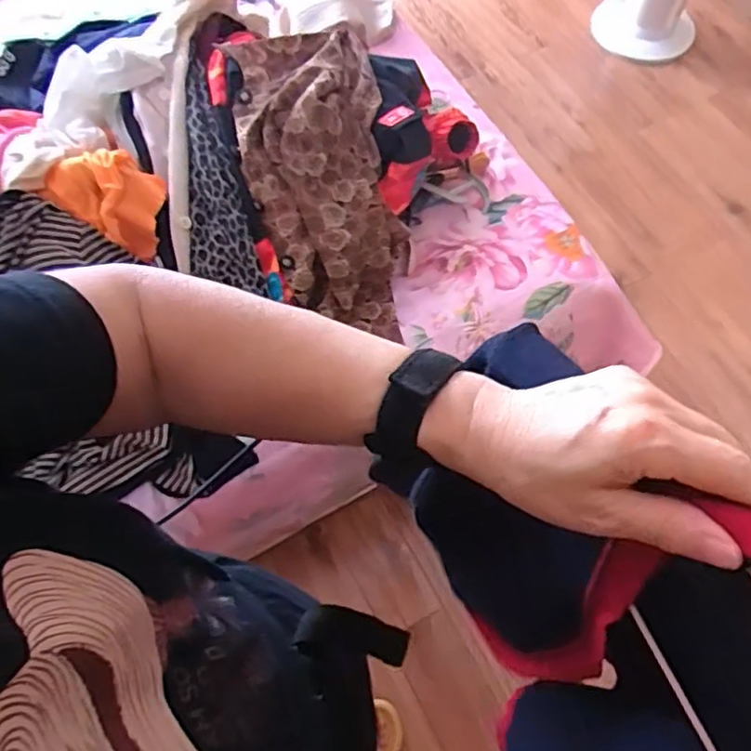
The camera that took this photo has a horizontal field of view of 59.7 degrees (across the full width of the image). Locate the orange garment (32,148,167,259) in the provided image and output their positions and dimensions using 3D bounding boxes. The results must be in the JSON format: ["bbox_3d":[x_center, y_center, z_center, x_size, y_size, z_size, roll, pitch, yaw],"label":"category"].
[{"bbox_3d":[-0.351,-0.239,0.874,0.130,0.071,0.103,20,67,10],"label":"orange garment"}]

